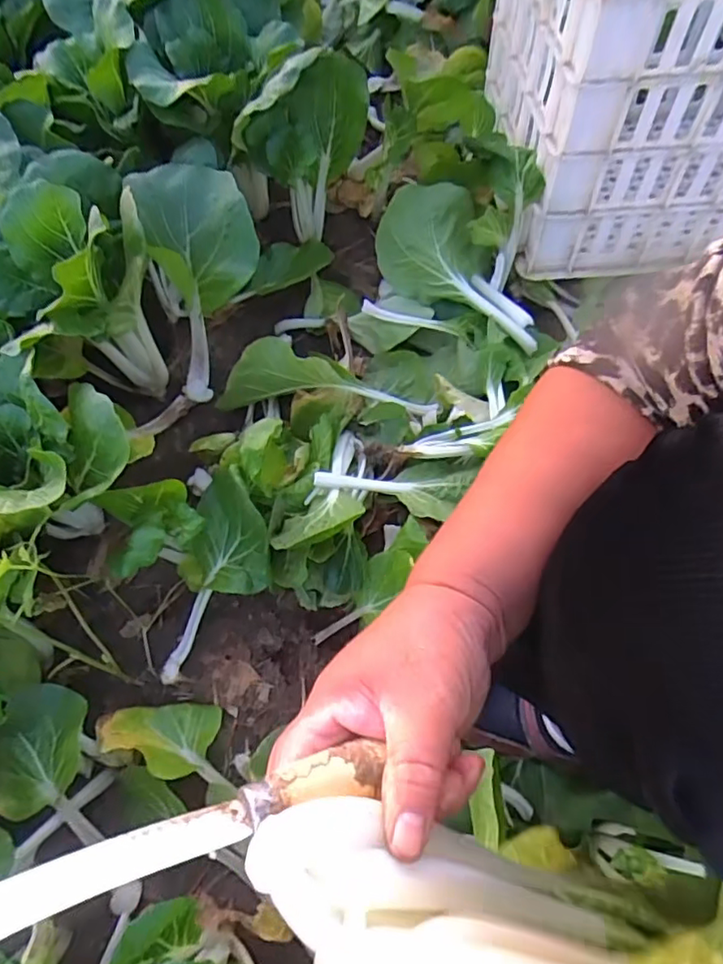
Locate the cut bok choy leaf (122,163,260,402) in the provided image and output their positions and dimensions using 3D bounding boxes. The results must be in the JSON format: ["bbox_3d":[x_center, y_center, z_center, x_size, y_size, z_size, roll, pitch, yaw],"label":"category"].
[{"bbox_3d":[-0.164,-0.192,0.617,0.117,0.239,0.090,8,35,5],"label":"cut bok choy leaf"}]

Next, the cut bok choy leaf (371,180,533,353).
[{"bbox_3d":[0.127,-0.252,0.673,0.218,0.071,0.117,35,72,16],"label":"cut bok choy leaf"}]

